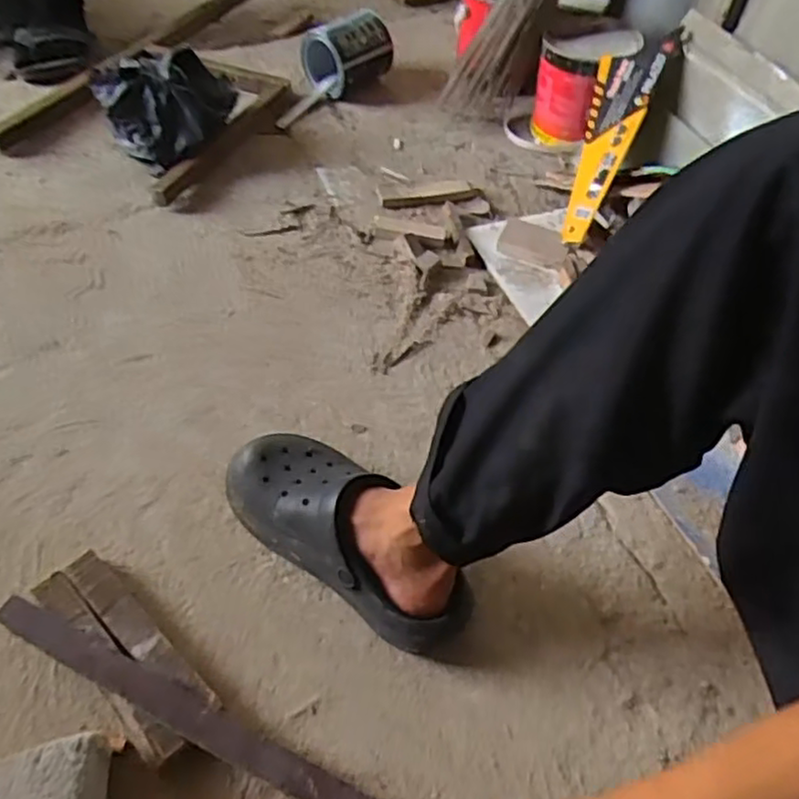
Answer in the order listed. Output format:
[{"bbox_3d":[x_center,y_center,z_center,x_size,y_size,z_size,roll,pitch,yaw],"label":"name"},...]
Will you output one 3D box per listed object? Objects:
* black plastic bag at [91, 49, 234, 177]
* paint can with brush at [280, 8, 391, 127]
[{"bbox_3d":[-0.338,-0.429,1.071,0.184,0.136,0.113,-29,58,-25],"label":"black plastic bag"},{"bbox_3d":[-0.125,-0.581,1.223,0.238,0.115,0.126,-23,57,-20],"label":"paint can with brush"}]

